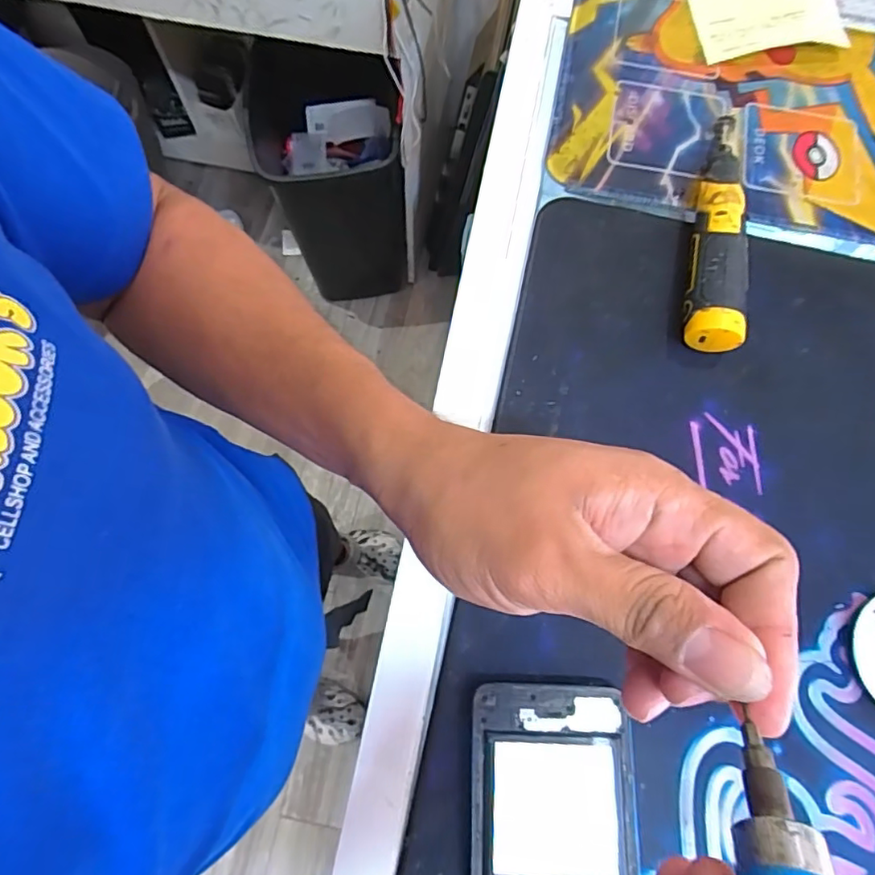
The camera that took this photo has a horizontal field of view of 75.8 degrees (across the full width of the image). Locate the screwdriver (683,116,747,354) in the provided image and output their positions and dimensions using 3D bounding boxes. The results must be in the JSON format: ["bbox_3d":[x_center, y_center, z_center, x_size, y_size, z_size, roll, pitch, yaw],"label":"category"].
[{"bbox_3d":[0.170,-0.132,0.349,0.031,0.028,0.165,8,72,2],"label":"screwdriver"}]

